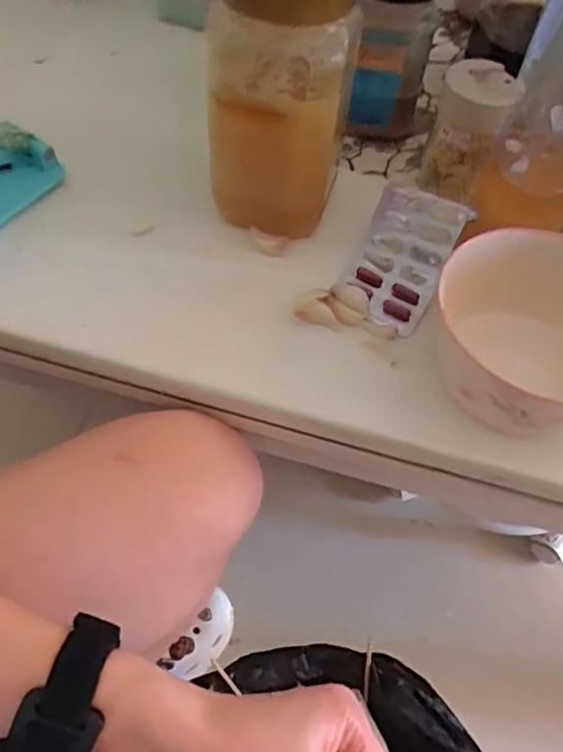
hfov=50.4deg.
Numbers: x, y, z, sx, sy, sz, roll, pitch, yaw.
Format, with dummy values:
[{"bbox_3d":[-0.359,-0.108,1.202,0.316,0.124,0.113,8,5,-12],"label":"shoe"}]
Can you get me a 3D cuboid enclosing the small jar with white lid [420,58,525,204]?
[{"bbox_3d":[0.128,-0.166,0.410,0.048,0.080,0.054,26,59,13],"label":"small jar with white lid"}]

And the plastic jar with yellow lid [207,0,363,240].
[{"bbox_3d":[0.000,-0.168,0.355,0.076,0.154,0.083,2,57,-2],"label":"plastic jar with yellow lid"}]

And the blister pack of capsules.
[{"bbox_3d":[0.075,-0.076,0.377,0.057,0.036,0.087,26,59,13],"label":"blister pack of capsules"}]

